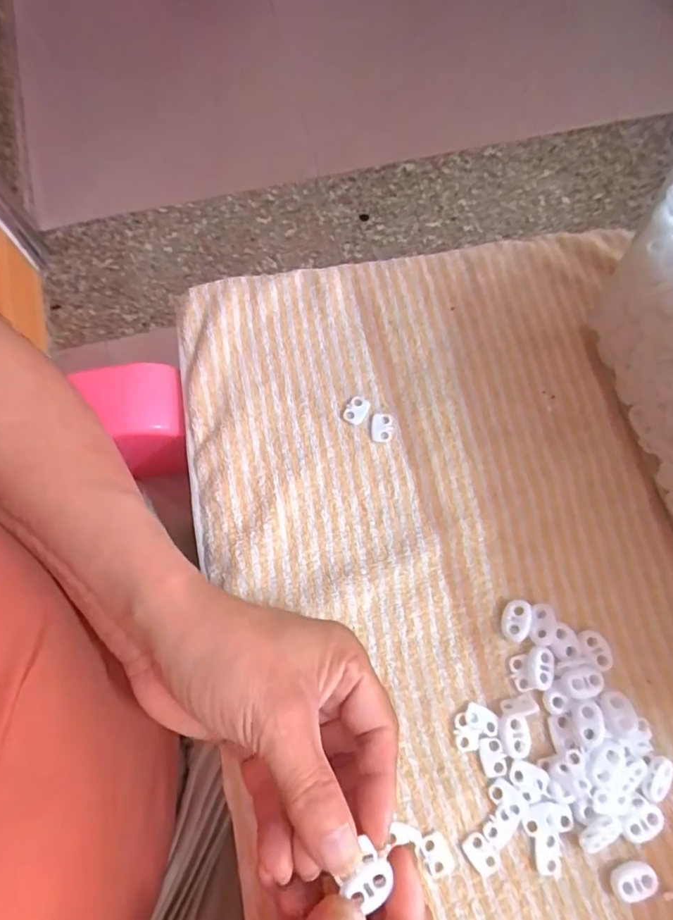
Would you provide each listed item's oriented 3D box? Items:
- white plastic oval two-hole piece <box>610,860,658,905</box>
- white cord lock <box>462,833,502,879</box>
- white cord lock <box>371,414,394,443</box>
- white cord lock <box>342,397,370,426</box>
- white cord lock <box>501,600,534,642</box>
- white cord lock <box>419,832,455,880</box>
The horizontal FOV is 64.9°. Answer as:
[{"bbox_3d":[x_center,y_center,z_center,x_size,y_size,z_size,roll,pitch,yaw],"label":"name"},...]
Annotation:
[{"bbox_3d":[0.146,0.207,0.260,0.021,0.008,0.014,-21,75,-7],"label":"white plastic oval two-hole piece"},{"bbox_3d":[0.072,0.197,0.262,0.013,0.004,0.020,-34,77,-10],"label":"white cord lock"},{"bbox_3d":[0.028,-0.020,0.325,0.012,0.004,0.018,5,74,0],"label":"white cord lock"},{"bbox_3d":[0.012,-0.031,0.327,0.013,0.004,0.018,22,74,5],"label":"white cord lock"},{"bbox_3d":[0.099,0.088,0.291,0.016,0.004,0.022,5,75,17],"label":"white cord lock"},{"bbox_3d":[0.050,0.196,0.262,0.014,0.004,0.019,-23,76,-8],"label":"white cord lock"}]

